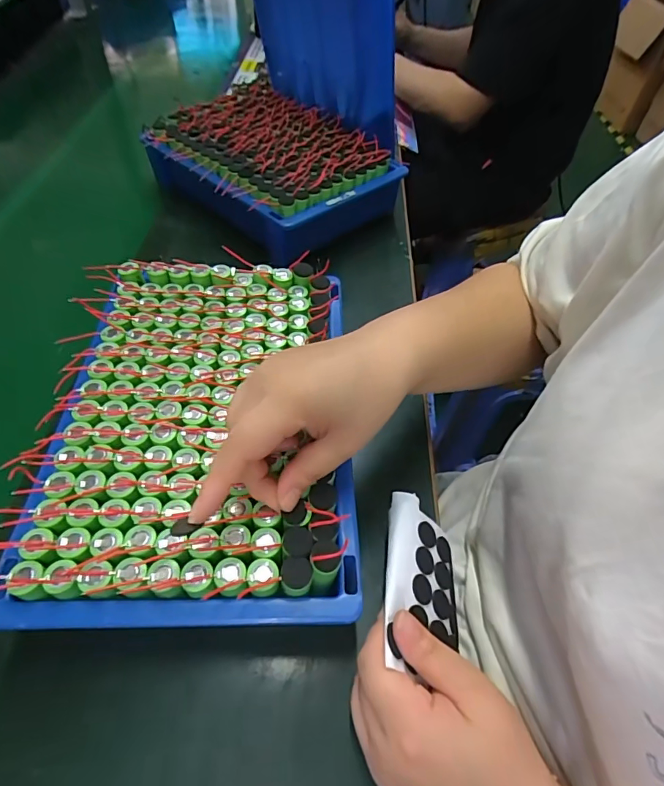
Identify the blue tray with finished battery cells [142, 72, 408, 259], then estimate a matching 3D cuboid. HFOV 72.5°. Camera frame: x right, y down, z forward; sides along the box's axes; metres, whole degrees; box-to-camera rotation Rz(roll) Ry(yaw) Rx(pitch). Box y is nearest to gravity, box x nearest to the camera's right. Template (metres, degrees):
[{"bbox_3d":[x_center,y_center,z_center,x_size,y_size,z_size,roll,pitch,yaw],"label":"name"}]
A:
[{"bbox_3d":[-0.084,-0.292,0.582,0.198,0.078,0.284,-34,64,-27],"label":"blue tray with finished battery cells"}]

